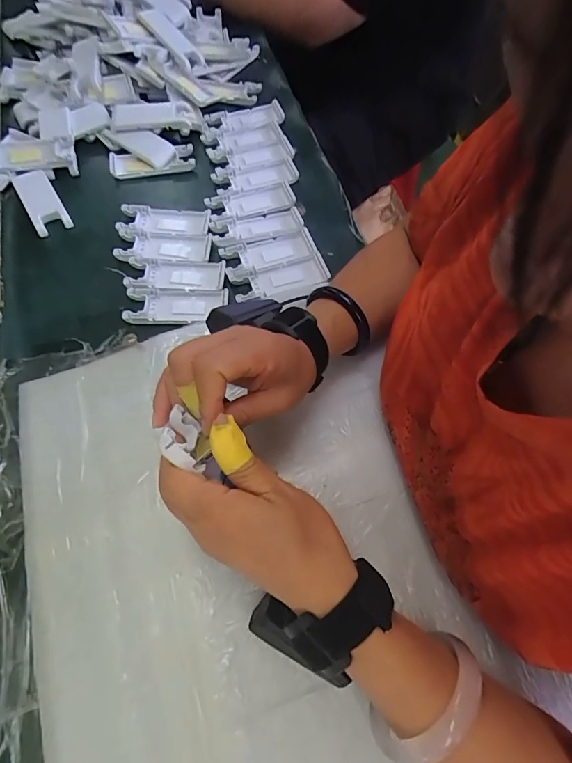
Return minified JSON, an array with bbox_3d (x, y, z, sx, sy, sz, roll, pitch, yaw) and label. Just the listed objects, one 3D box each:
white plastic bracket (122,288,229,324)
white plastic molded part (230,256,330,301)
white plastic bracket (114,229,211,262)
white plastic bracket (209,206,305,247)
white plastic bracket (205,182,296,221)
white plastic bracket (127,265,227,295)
[{"bbox_3d":[-0.114,-0.081,0.428,0.103,0.011,0.042,-2,64,-1],"label":"white plastic bracket"},{"bbox_3d":[-0.008,-0.113,0.446,0.101,0.009,0.039,-15,65,-7],"label":"white plastic molded part"},{"bbox_3d":[-0.137,-0.154,0.463,0.104,0.011,0.042,0,64,0],"label":"white plastic bracket"},{"bbox_3d":[-0.033,-0.180,0.473,0.106,0.009,0.042,-16,65,-8],"label":"white plastic bracket"},{"bbox_3d":[-0.042,-0.218,0.494,0.105,0.008,0.045,-16,65,-8],"label":"white plastic bracket"},{"bbox_3d":[-0.120,-0.119,0.446,0.103,0.011,0.041,-1,64,-1],"label":"white plastic bracket"}]

